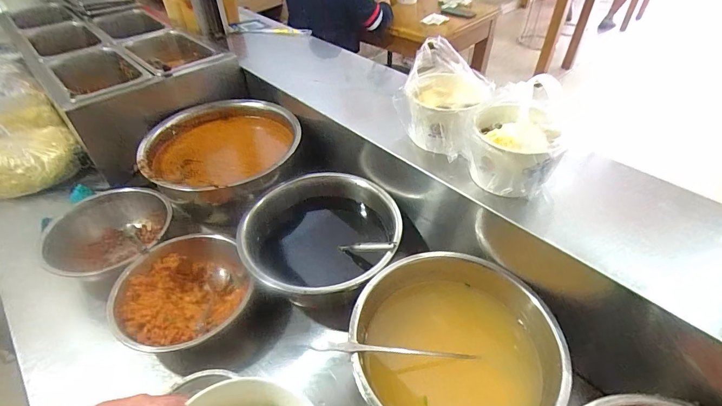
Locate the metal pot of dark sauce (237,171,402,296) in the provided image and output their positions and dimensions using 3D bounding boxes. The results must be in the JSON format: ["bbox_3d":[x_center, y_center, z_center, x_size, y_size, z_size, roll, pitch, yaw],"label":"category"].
[{"bbox_3d":[-0.065,0.083,0.688,0.269,0.174,0.271,-1,43,1],"label":"metal pot of dark sauce"}]

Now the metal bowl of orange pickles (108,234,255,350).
[{"bbox_3d":[-0.289,0.152,0.617,0.195,0.069,0.208,-1,43,1],"label":"metal bowl of orange pickles"}]

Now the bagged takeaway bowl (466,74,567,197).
[{"bbox_3d":[0.214,-0.087,0.534,0.111,0.124,0.126,-4,43,-2],"label":"bagged takeaway bowl"}]

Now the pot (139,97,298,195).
[{"bbox_3d":[-0.290,-0.089,0.801,0.296,0.131,0.319,-1,43,1],"label":"pot"}]

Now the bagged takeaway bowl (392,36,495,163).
[{"bbox_3d":[0.137,-0.171,0.604,0.131,0.152,0.119,23,49,24],"label":"bagged takeaway bowl"}]

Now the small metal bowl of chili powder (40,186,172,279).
[{"bbox_3d":[-0.450,0.062,0.717,0.184,0.099,0.200,-1,43,1],"label":"small metal bowl of chili powder"}]

